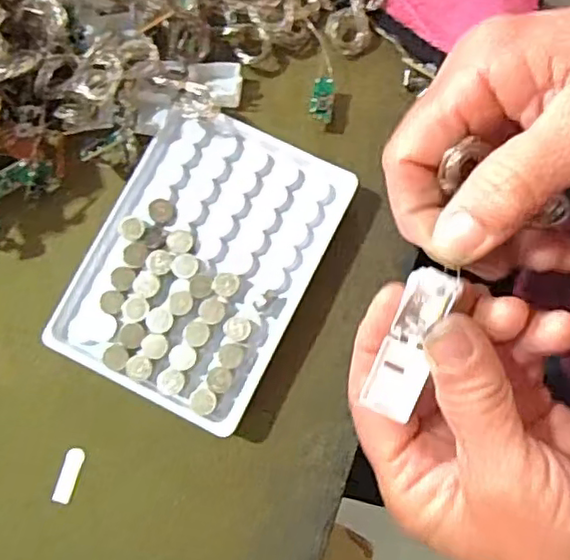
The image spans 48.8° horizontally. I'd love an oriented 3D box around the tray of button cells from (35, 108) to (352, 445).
[{"bbox_3d":[-0.038,-0.009,0.286,0.096,0.020,0.129,26,81,5],"label":"tray of button cells"}]

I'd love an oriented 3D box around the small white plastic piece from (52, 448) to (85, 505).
[{"bbox_3d":[-0.096,0.087,0.280,0.008,0.004,0.023,15,80,3],"label":"small white plastic piece"}]

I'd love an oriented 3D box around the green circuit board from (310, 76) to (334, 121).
[{"bbox_3d":[0.018,-0.087,0.298,0.010,0.004,0.021,10,80,2],"label":"green circuit board"}]

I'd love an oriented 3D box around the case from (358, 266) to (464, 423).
[{"bbox_3d":[0.046,0.022,0.229,0.018,0.007,0.055,20,99,4],"label":"case"}]

